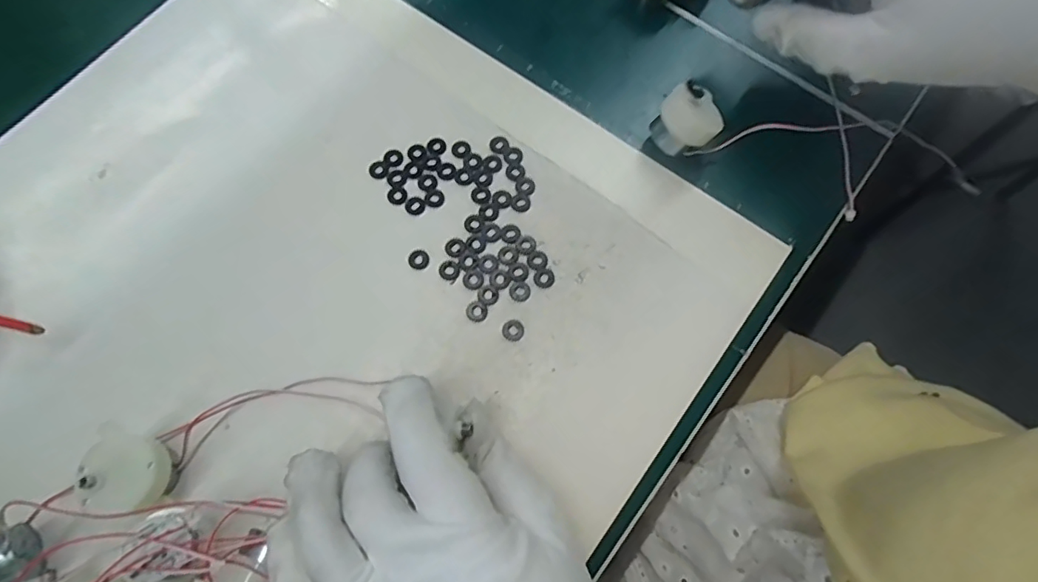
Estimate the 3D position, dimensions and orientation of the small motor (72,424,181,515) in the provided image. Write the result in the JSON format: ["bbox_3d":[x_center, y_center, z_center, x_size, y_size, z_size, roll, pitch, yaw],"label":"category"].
[{"bbox_3d":[-0.167,0.076,0.230,0.030,0.026,0.033,0,74,-1],"label":"small motor"}]

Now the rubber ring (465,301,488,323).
[{"bbox_3d":[-0.021,0.010,0.265,0.011,0.004,0.011,0,74,-1],"label":"rubber ring"}]

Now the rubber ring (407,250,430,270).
[{"bbox_3d":[-0.052,-0.017,0.273,0.011,0.004,0.011,0,74,-1],"label":"rubber ring"}]

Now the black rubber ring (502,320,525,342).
[{"bbox_3d":[-0.003,0.019,0.263,0.011,0.004,0.011,0,74,-1],"label":"black rubber ring"}]

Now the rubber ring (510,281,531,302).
[{"bbox_3d":[0.000,0.000,0.268,0.011,0.004,0.011,0,74,-1],"label":"rubber ring"}]

